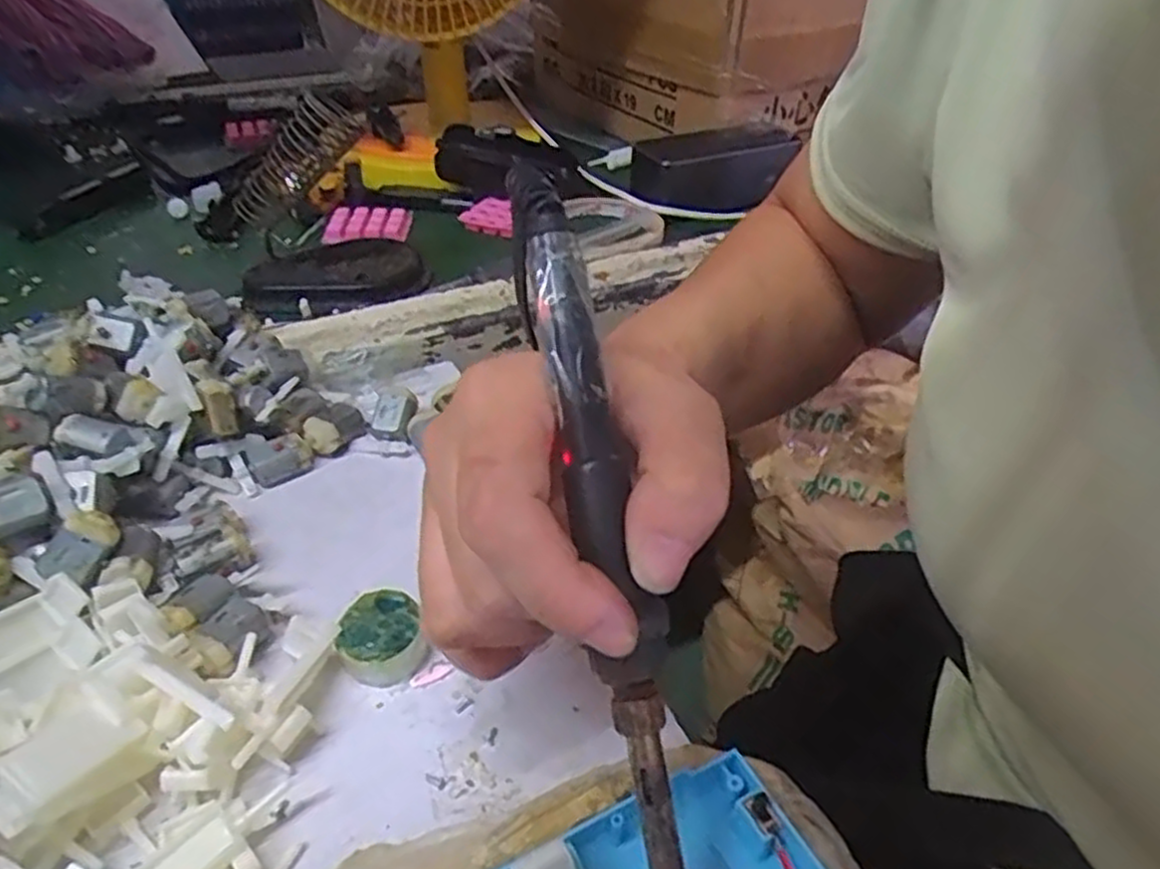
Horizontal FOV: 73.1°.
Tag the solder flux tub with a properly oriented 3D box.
[{"bbox_3d":[-0.075,0.077,0.294,0.030,0.016,0.032,1,38,-1],"label":"solder flux tub"}]

